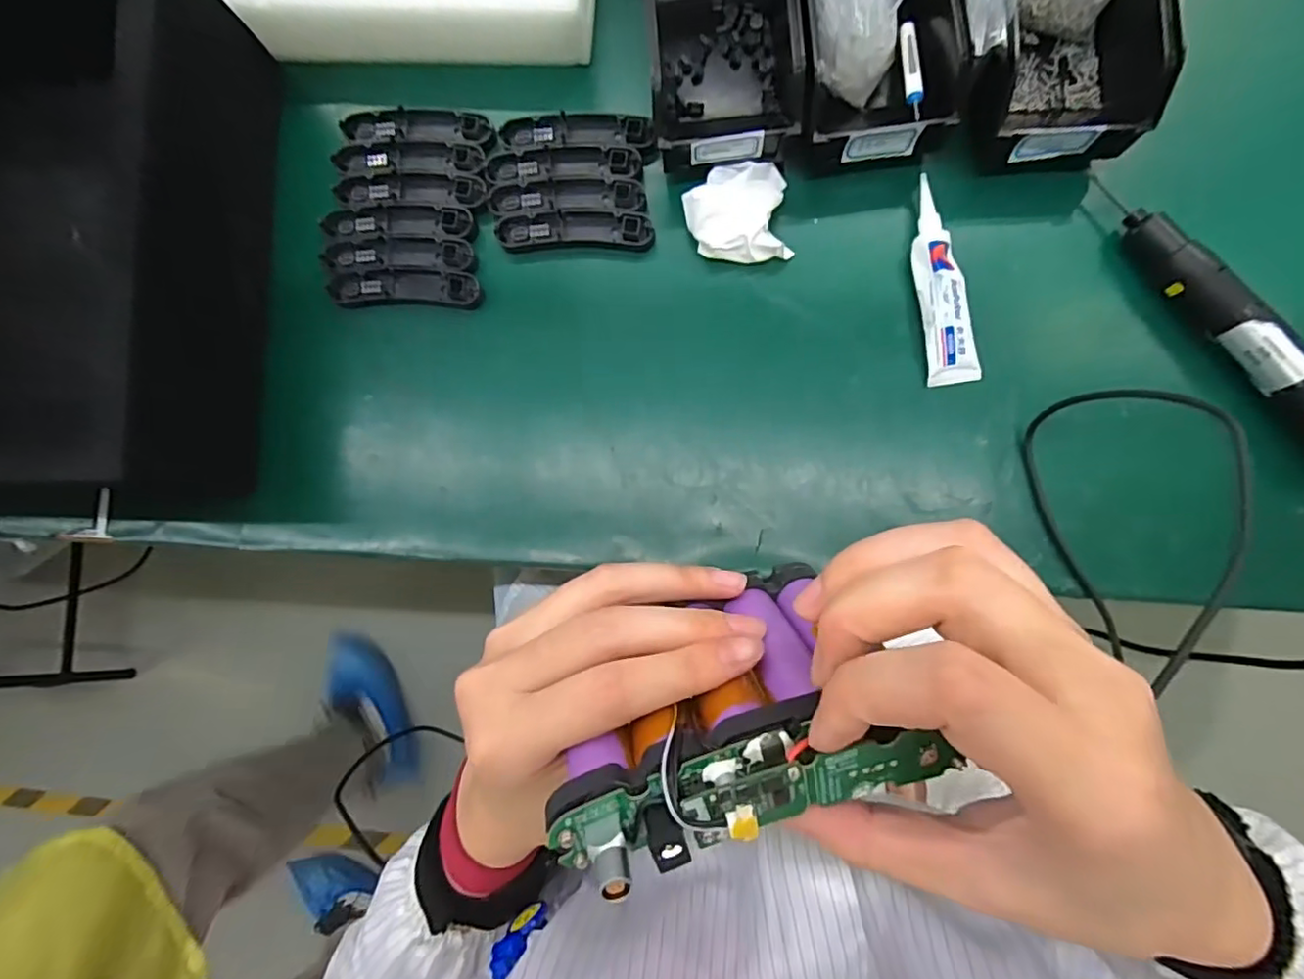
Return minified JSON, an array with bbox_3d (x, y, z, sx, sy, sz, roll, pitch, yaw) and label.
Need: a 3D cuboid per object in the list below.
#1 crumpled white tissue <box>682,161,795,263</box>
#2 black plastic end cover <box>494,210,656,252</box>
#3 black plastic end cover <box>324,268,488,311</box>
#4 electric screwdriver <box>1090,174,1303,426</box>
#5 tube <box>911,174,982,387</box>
[{"bbox_3d":[0.065,-0.210,0.452,0.075,0.033,0.075,-7,85,3],"label":"crumpled white tissue"},{"bbox_3d":[-0.060,-0.202,0.465,0.121,0.013,0.028,1,86,4],"label":"black plastic end cover"},{"bbox_3d":[-0.195,-0.160,0.475,0.120,0.016,0.029,2,86,4],"label":"black plastic end cover"},{"bbox_3d":[0.417,-0.096,0.413,0.037,0.038,0.272,-40,84,0],"label":"electric screwdriver"},{"bbox_3d":[0.213,-0.153,0.440,0.035,0.019,0.149,-7,85,3],"label":"tube"}]

